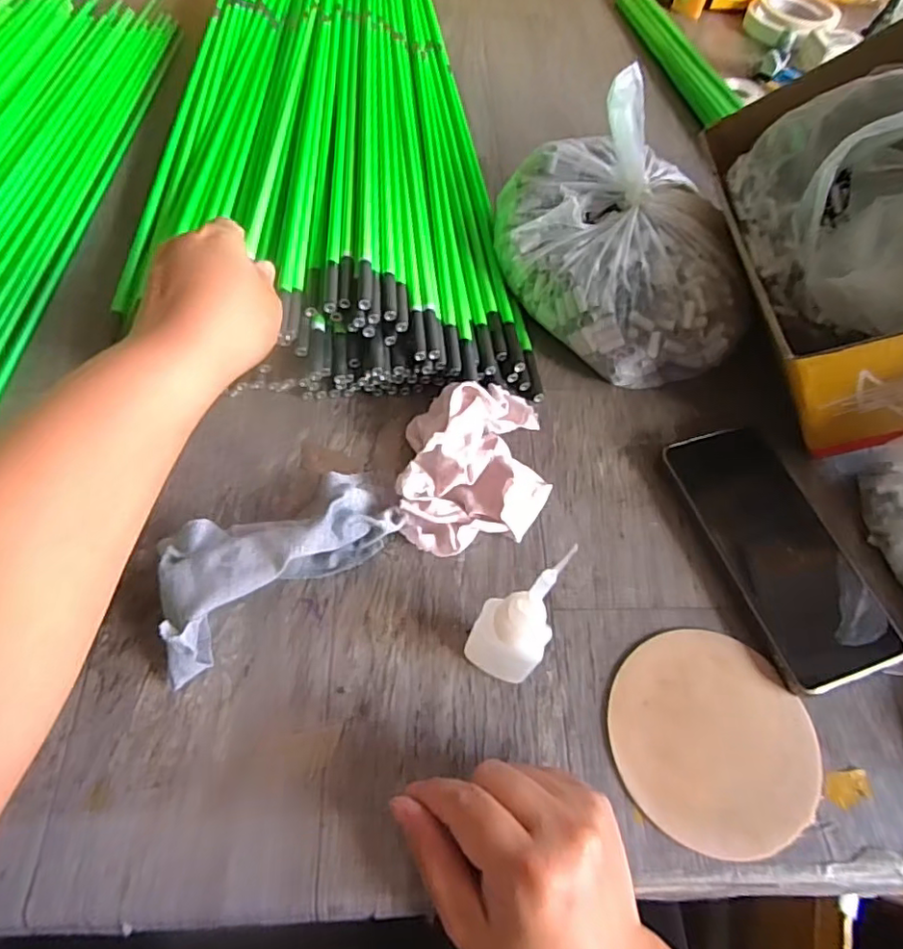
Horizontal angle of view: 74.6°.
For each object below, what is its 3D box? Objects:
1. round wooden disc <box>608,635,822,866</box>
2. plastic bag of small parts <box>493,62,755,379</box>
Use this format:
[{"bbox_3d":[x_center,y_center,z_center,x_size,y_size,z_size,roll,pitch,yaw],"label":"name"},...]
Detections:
[{"bbox_3d":[0.135,0.134,0.305,0.103,0.004,0.102,2,58,-3],"label":"round wooden disc"},{"bbox_3d":[0.115,-0.171,0.409,0.152,0.140,0.181,-4,58,-6],"label":"plastic bag of small parts"}]

